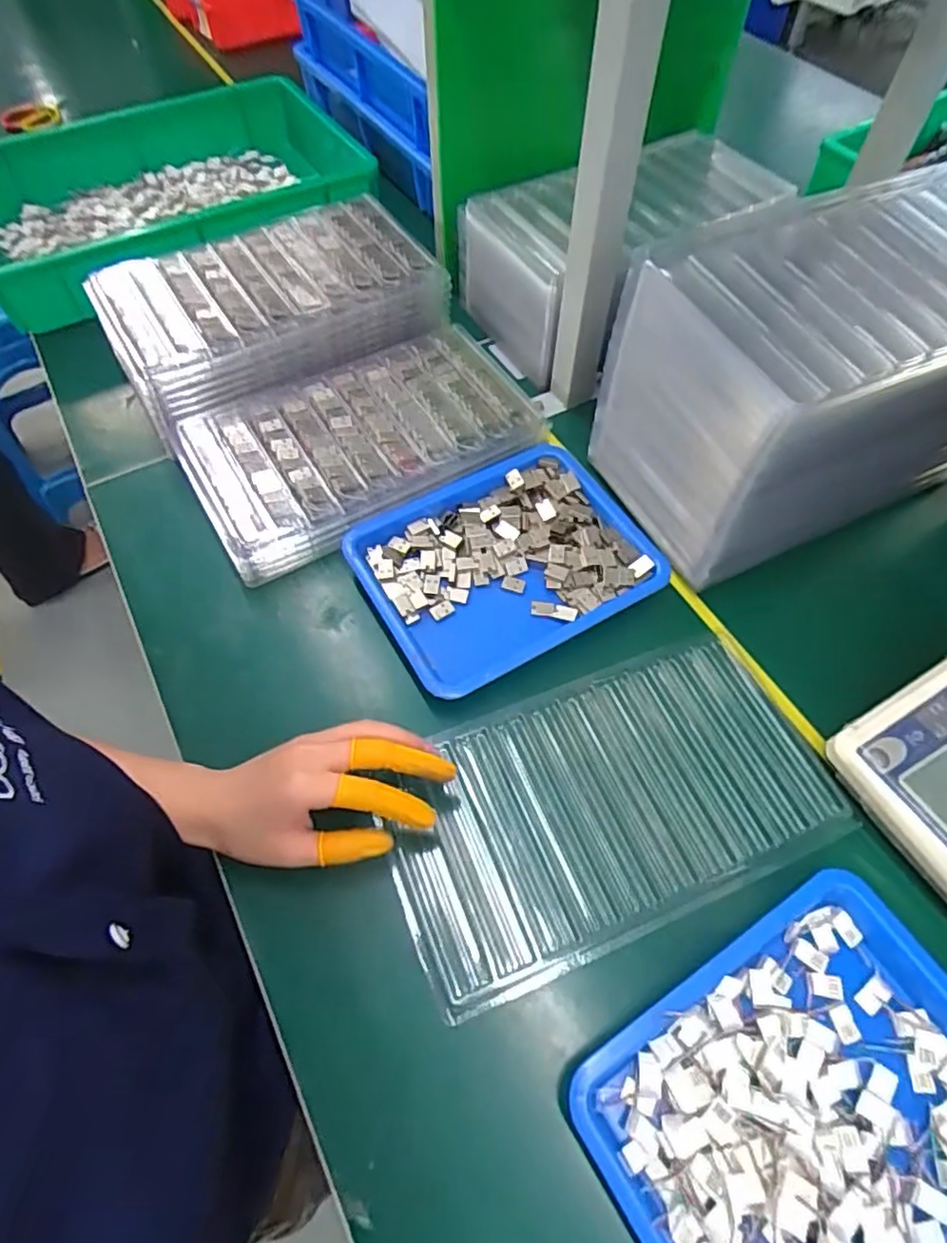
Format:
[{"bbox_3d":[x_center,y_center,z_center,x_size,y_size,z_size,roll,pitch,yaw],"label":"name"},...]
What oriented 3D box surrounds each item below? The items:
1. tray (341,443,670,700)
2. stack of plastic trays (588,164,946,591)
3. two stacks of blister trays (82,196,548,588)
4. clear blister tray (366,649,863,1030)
[{"bbox_3d":[0.024,-0.049,0.522,0.216,0.033,0.171,-27,63,-15],"label":"tray"},{"bbox_3d":[0.279,-0.192,0.504,0.309,0.187,0.174,-22,62,-12],"label":"stack of plastic trays"},{"bbox_3d":[-0.145,-0.238,0.597,0.299,0.095,0.329,-27,62,-18],"label":"two stacks of blister trays"},{"bbox_3d":[0.088,0.120,0.435,0.284,0.019,0.159,-18,60,-13],"label":"clear blister tray"}]

